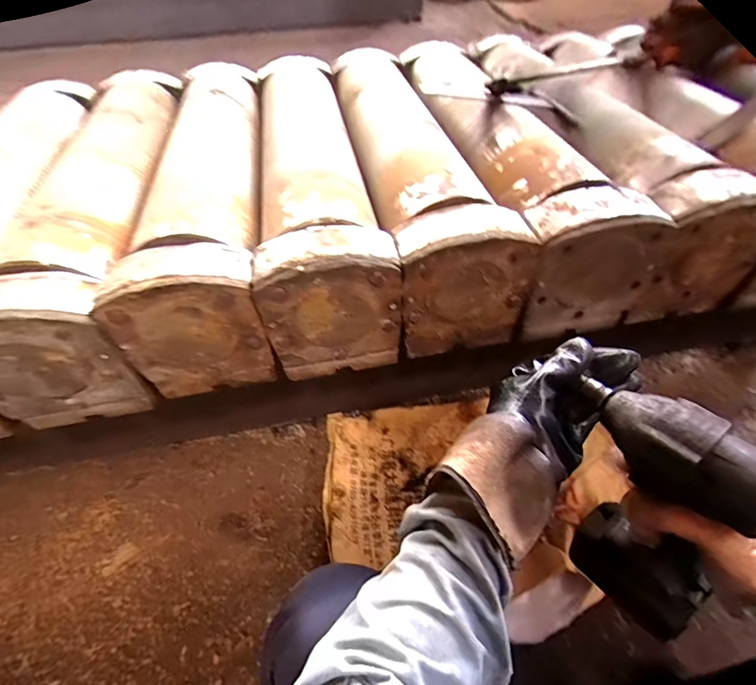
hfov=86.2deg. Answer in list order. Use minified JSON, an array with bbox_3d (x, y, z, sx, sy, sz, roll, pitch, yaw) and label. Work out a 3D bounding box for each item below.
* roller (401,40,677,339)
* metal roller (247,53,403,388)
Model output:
[{"bbox_3d":[0.217,-0.312,0.700,0.172,0.178,0.610,-10,51,-6],"label":"roller"},{"bbox_3d":[-0.113,-0.272,0.682,0.161,0.175,0.672,-9,50,-6],"label":"metal roller"}]

